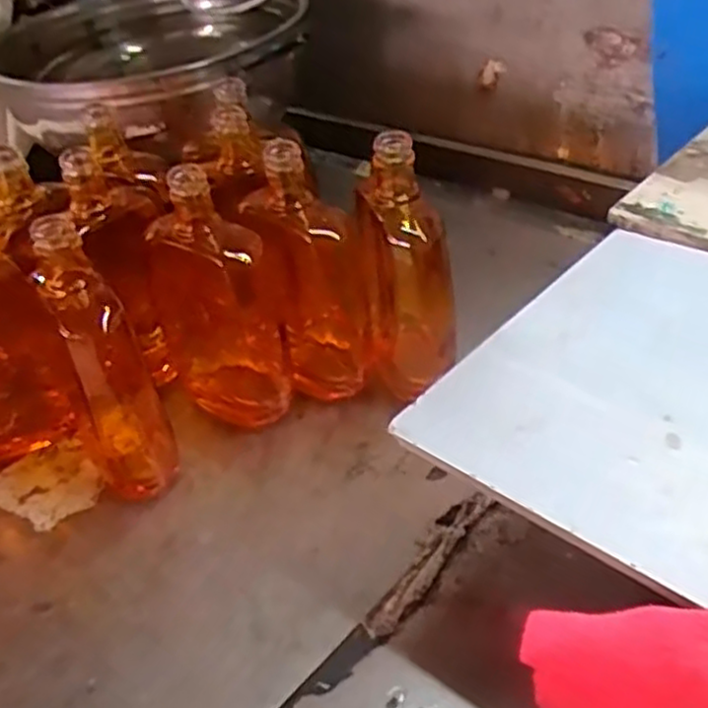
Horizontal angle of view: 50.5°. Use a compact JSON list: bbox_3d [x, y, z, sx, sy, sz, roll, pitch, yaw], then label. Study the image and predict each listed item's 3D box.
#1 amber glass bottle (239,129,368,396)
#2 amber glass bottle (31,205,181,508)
[{"bbox_3d":[-0.033,-0.053,0.550,0.064,0.193,0.070,-18,39,-15],"label":"amber glass bottle"},{"bbox_3d":[-0.160,0.011,0.485,0.051,0.195,0.047,23,46,33],"label":"amber glass bottle"}]

